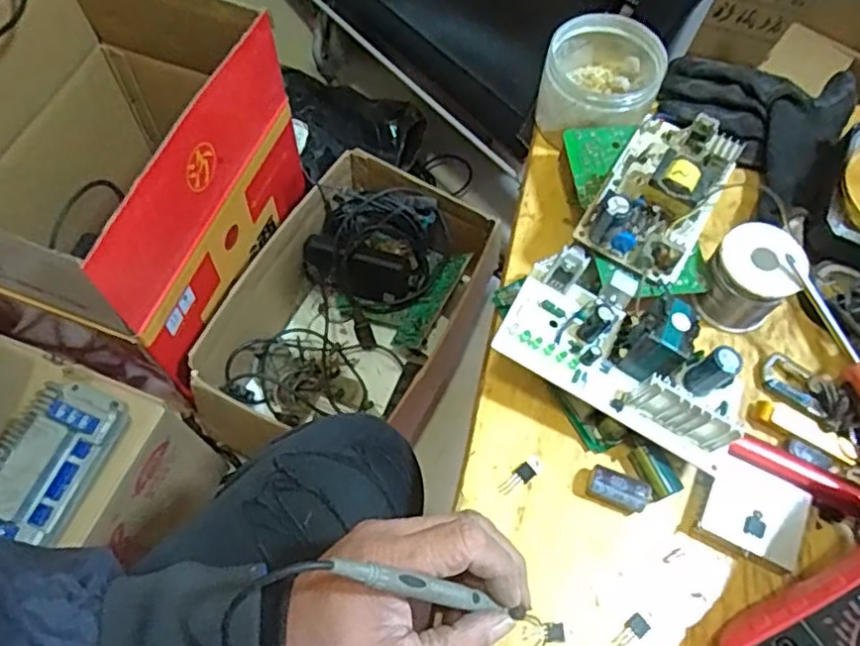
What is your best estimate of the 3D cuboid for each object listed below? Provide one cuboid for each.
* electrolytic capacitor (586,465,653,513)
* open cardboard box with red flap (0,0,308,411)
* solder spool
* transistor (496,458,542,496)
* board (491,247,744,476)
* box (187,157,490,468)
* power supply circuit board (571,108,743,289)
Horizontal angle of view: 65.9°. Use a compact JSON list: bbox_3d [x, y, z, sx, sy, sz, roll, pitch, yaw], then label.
[{"bbox_3d":[0.108,0.098,0.382,0.034,0.014,0.018,25,65,9],"label":"electrolytic capacitor"},{"bbox_3d":[-0.378,-0.175,0.807,0.290,0.278,0.394,20,65,7],"label":"open cardboard box with red flap"},{"bbox_3d":[0.206,-0.030,0.429,0.051,0.054,0.048,1,64,-2],"label":"solder spool"},{"bbox_3d":[0.054,0.092,0.395,0.030,0.004,0.011,-31,69,-16],"label":"transistor"},{"bbox_3d":[0.116,0.015,0.382,0.145,0.044,0.078,28,66,11],"label":"board"},{"bbox_3d":[-0.114,-0.001,0.923,0.249,0.168,0.422,26,65,9],"label":"box"},{"bbox_3d":[0.153,-0.090,0.431,0.068,0.035,0.120,30,66,11],"label":"power supply circuit board"}]

